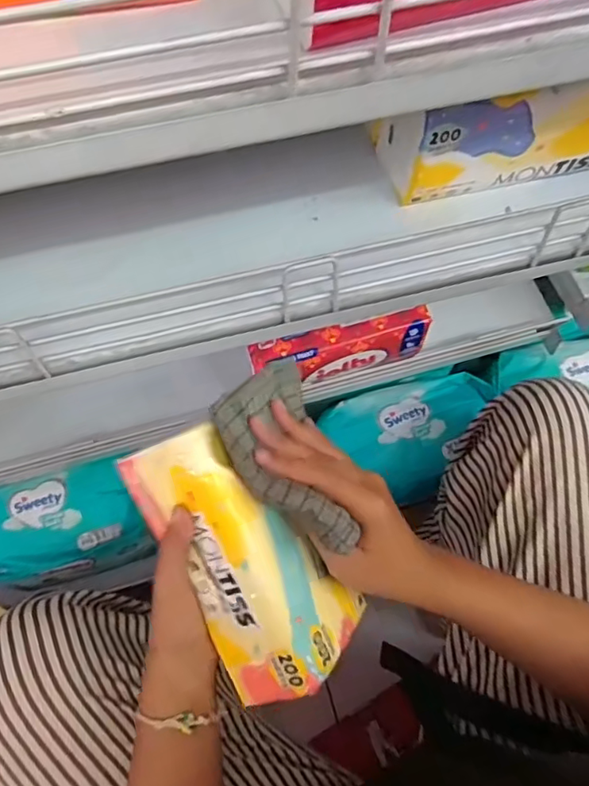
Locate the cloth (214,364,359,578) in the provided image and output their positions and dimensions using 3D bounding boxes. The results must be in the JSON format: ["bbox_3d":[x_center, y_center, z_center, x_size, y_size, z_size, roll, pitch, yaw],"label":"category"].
[{"bbox_3d":[-0.010,0.045,0.381,0.066,0.068,0.153,-14,68,-7],"label":"cloth"}]

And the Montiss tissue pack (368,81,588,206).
[{"bbox_3d":[0.177,-0.225,0.446,0.200,0.092,0.073,-10,68,-5],"label":"Montiss tissue pack"}]

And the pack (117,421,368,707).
[{"bbox_3d":[-0.035,0.111,0.368,0.094,0.046,0.187,-34,97,-14],"label":"pack"}]

